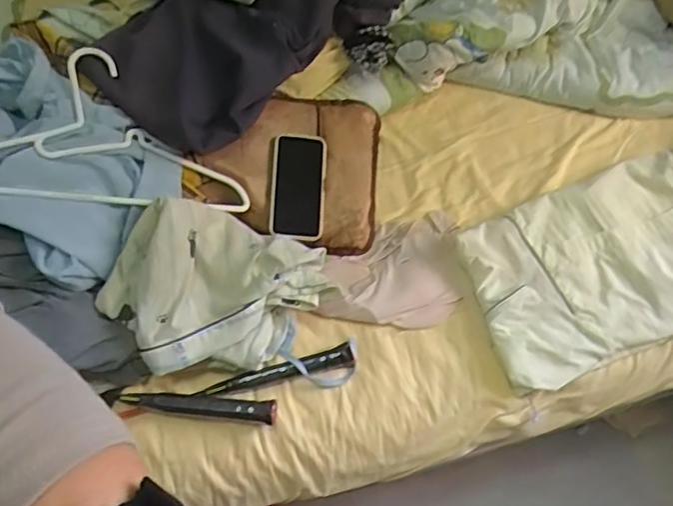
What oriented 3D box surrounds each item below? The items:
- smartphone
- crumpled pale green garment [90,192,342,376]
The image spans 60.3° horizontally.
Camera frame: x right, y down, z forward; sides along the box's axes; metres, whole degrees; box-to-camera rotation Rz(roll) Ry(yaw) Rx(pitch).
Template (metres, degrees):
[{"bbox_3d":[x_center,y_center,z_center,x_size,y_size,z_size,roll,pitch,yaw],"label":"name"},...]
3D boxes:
[{"bbox_3d":[-0.058,-0.103,0.884,0.081,0.016,0.169,3,68,-3],"label":"smartphone"},{"bbox_3d":[-0.167,0.051,0.783,0.240,0.118,0.233,26,64,14],"label":"crumpled pale green garment"}]

